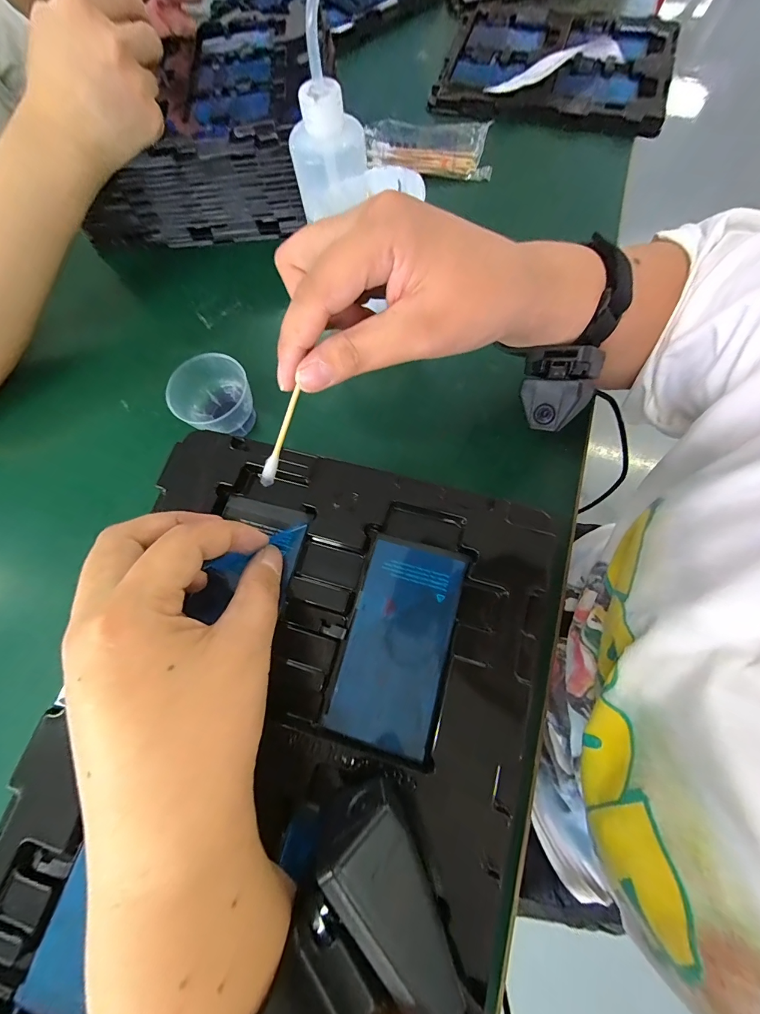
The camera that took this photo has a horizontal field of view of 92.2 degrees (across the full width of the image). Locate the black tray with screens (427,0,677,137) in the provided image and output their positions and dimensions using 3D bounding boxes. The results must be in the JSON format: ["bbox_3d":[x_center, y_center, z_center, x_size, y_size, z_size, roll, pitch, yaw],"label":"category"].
[{"bbox_3d":[0.213,-0.535,0.443,0.257,0.020,0.188,15,74,7],"label":"black tray with screens"}]

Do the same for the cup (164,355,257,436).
[{"bbox_3d":[-0.141,-0.093,0.314,0.063,0.049,0.059,-1,72,2],"label":"cup"}]

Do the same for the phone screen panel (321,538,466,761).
[{"bbox_3d":[0.010,0.066,0.181,0.048,0.005,0.092,15,74,7],"label":"phone screen panel"}]

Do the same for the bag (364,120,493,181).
[{"bbox_3d":[0.054,-0.401,0.407,0.138,0.029,0.054,7,73,5],"label":"bag"}]

